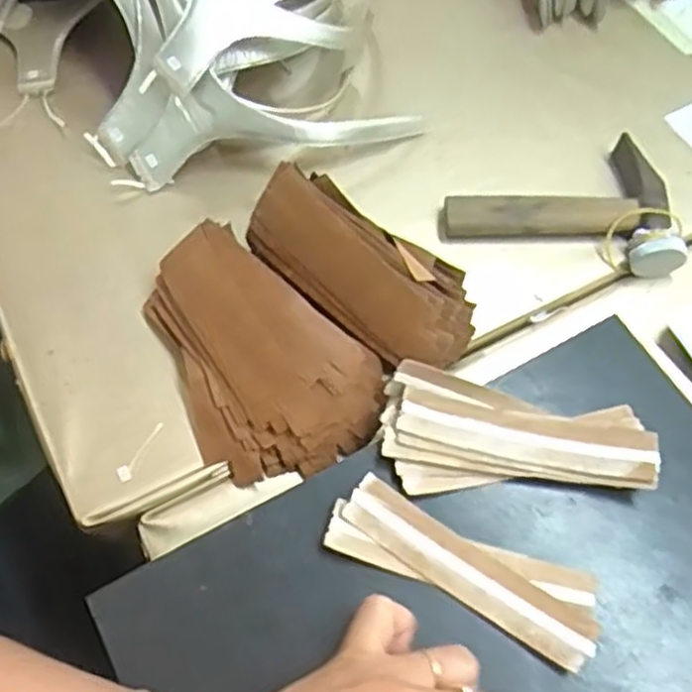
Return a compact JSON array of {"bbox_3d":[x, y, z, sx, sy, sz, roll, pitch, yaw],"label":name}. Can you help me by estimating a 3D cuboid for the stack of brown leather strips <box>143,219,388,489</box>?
[{"bbox_3d":[-0.053,0.006,0.381,0.141,0.046,0.084,41,69,17],"label":"stack of brown leather strips"}]

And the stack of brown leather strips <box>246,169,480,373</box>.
[{"bbox_3d":[0.007,-0.042,0.402,0.136,0.054,0.064,32,67,14],"label":"stack of brown leather strips"}]

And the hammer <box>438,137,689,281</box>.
[{"bbox_3d":[0.124,-0.083,0.441,0.128,0.025,0.086,-2,63,-2],"label":"hammer"}]

